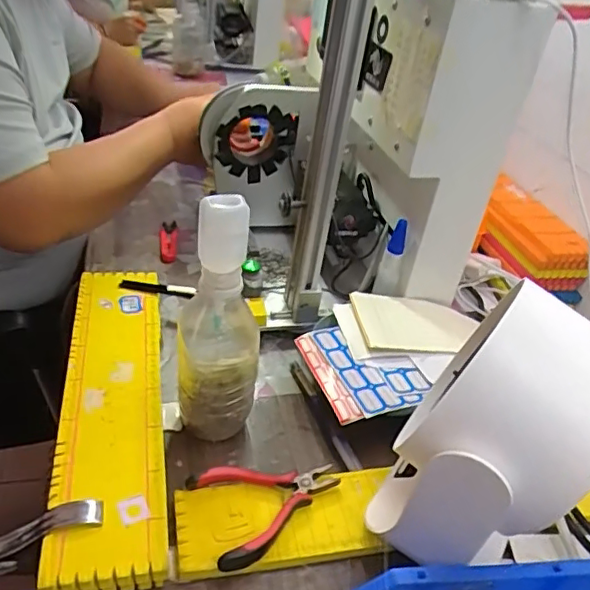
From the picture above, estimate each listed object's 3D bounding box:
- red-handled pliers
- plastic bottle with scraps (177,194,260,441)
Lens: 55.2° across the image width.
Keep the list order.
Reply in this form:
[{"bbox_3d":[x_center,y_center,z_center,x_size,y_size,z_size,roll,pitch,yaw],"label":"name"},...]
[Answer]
[{"bbox_3d":[-0.017,0.157,0.436,0.110,0.025,0.076,-16,43,-23],"label":"red-handled pliers"},{"bbox_3d":[-0.063,0.030,0.456,0.064,0.237,0.057,1,36,-11],"label":"plastic bottle with scraps"}]

